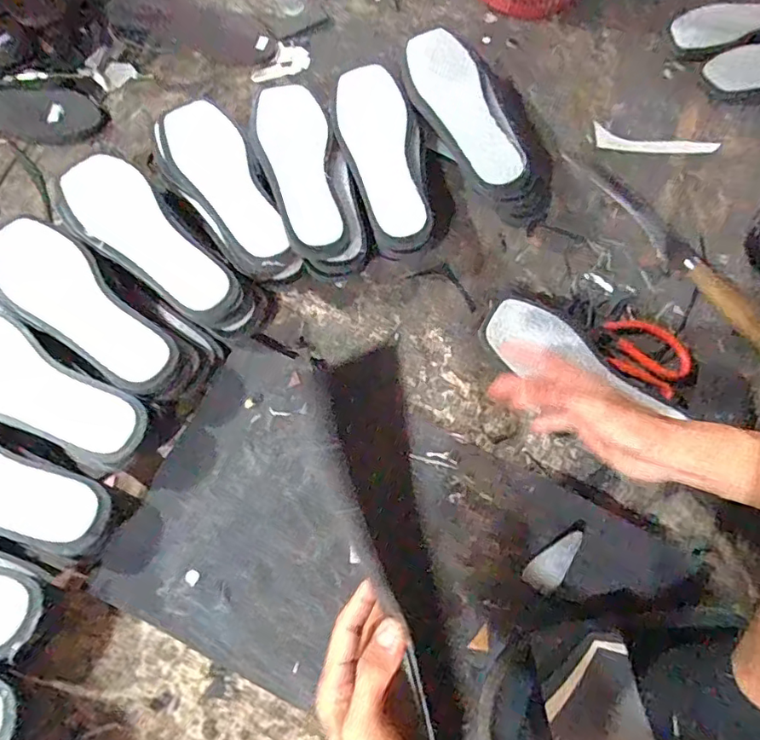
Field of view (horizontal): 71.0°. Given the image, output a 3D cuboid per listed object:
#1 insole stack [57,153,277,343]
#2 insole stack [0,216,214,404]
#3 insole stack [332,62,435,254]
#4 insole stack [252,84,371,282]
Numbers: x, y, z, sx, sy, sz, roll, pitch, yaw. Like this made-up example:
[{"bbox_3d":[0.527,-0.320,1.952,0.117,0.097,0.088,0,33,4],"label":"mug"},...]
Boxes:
[{"bbox_3d":[-0.245,-0.137,0.600,0.271,0.072,0.102,39,74,13],"label":"insole stack"},{"bbox_3d":[-0.304,-0.057,0.568,0.255,0.070,0.093,37,73,13],"label":"insole stack"},{"bbox_3d":[0.006,-0.259,0.655,0.100,0.072,0.226,-19,71,-7],"label":"insole stack"},{"bbox_3d":[-0.092,-0.239,0.648,0.095,0.074,0.299,-19,71,-7],"label":"insole stack"}]

